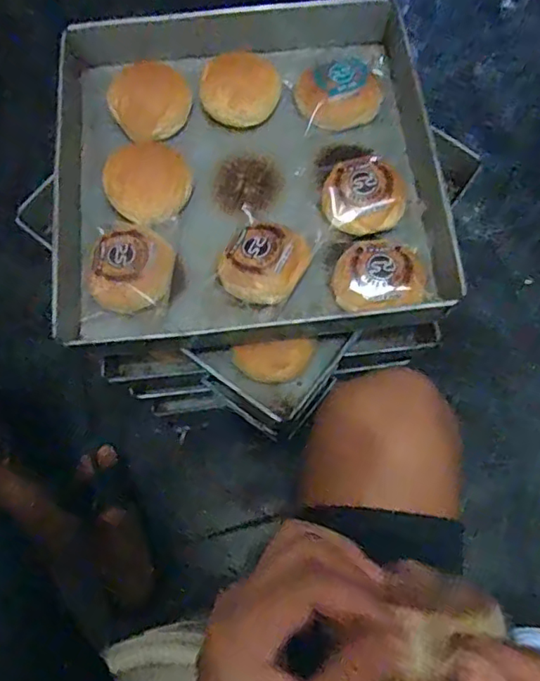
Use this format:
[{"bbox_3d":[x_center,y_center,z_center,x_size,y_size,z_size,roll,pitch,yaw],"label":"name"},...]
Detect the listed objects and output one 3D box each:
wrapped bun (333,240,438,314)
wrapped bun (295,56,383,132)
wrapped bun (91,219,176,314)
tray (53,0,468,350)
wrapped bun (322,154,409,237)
[{"bbox_3d":[0.115,-0.070,0.587,0.093,0.031,0.075,-8,72,-1],"label":"wrapped bun"},{"bbox_3d":[0.083,-0.296,0.666,0.102,0.037,0.089,6,72,4],"label":"wrapped bun"},{"bbox_3d":[-0.148,-0.078,0.597,0.089,0.050,0.098,-6,72,0],"label":"wrapped bun"},{"bbox_3d":[-0.033,-0.212,0.645,0.458,0.063,0.437,-7,72,0],"label":"tray"},{"bbox_3d":[0.105,-0.165,0.624,0.094,0.039,0.085,2,72,2],"label":"wrapped bun"}]

